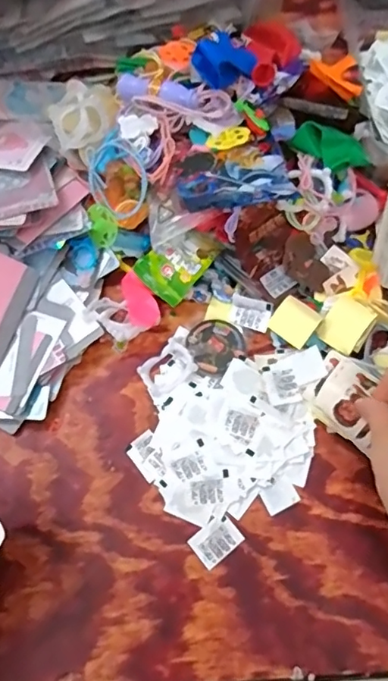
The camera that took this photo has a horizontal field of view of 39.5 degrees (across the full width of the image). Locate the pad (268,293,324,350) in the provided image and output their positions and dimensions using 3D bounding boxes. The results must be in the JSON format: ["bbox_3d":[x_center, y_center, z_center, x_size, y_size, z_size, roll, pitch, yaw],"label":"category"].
[{"bbox_3d":[0.075,-0.014,0.403,0.030,0.006,0.030,36,94,14],"label":"pad"}]

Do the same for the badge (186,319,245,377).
[{"bbox_3d":[0.016,0.003,0.412,0.040,0.010,0.042,0,71,1],"label":"badge"}]

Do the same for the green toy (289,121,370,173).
[{"bbox_3d":[0.104,-0.147,0.408,0.053,0.022,0.031,40,76,13],"label":"green toy"}]

